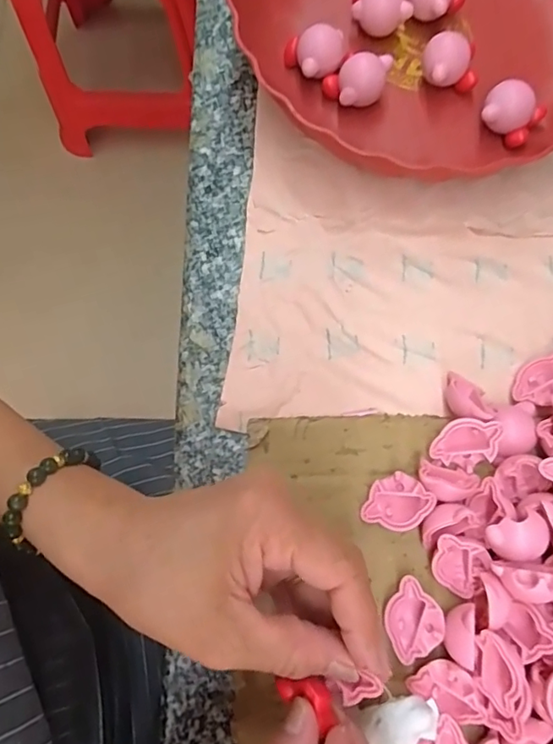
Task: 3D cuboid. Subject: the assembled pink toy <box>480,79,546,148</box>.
[{"bbox_3d":[0.145,-0.158,0.332,0.033,0.026,0.032,0,76,1],"label":"assembled pink toy"}]

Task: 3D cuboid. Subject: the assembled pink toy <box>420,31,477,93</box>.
[{"bbox_3d":[0.106,-0.190,0.332,0.033,0.030,0.027,-13,76,-2],"label":"assembled pink toy"}]

